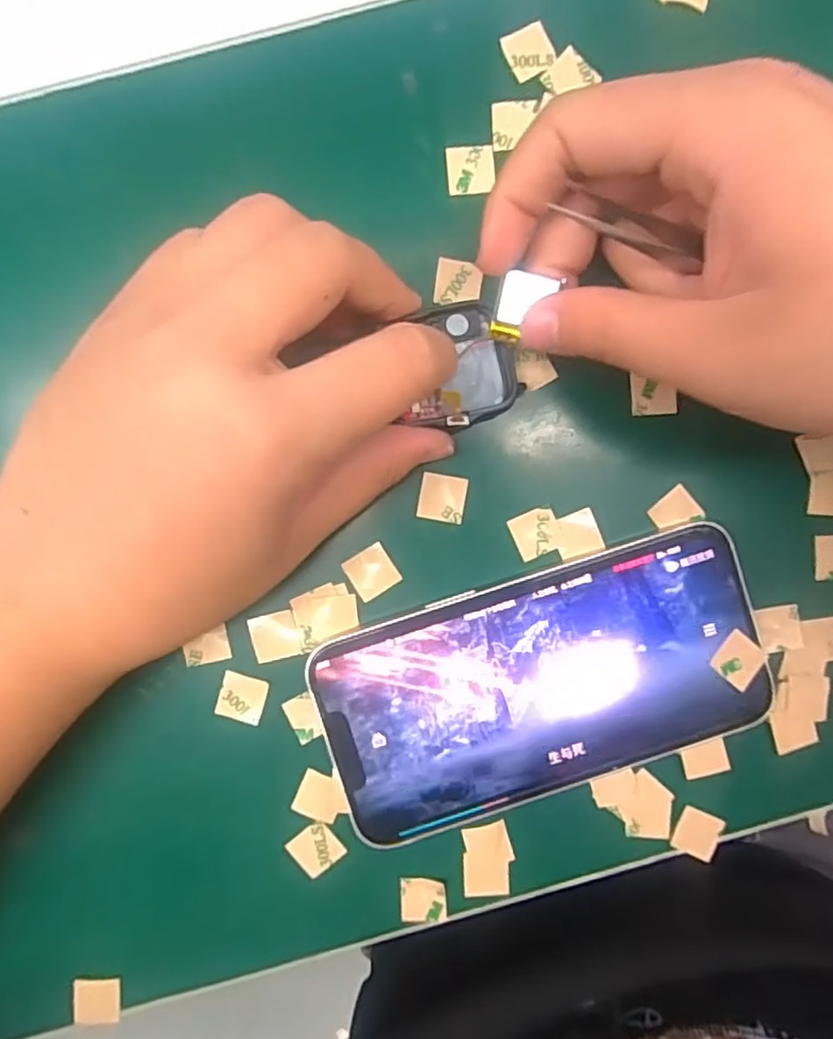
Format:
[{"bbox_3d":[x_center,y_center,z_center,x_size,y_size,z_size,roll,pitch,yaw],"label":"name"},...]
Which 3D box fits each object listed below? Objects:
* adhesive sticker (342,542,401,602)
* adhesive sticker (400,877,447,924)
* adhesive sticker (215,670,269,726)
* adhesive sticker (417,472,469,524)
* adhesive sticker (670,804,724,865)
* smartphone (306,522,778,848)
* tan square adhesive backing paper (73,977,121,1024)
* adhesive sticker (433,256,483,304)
[{"bbox_3d":[-0.015,0.018,0.216,0.015,0.004,0.015,-33,92,-1],"label":"adhesive sticker"},{"bbox_3d":[0.003,0.129,0.222,0.015,0.004,0.015,-3,88,-2],"label":"adhesive sticker"},{"bbox_3d":[-0.058,0.059,0.218,0.015,0.004,0.015,17,89,-3],"label":"adhesive sticker"},{"bbox_3d":[0.009,-0.007,0.216,0.015,0.004,0.015,8,91,-3],"label":"adhesive sticker"},{"bbox_3d":[0.097,0.108,0.224,0.015,0.004,0.015,27,91,-2],"label":"adhesive sticker"},{"bbox_3d":[0.042,0.054,0.213,0.143,0.004,0.071,-17,92,-1],"label":"smartphone"},{"bbox_3d":[-0.108,0.163,0.220,0.015,0.004,0.014,0,81,-6],"label":"tan square adhesive backing paper"},{"bbox_3d":[0.014,-0.078,0.213,0.015,0.004,0.015,7,91,-2],"label":"adhesive sticker"}]

